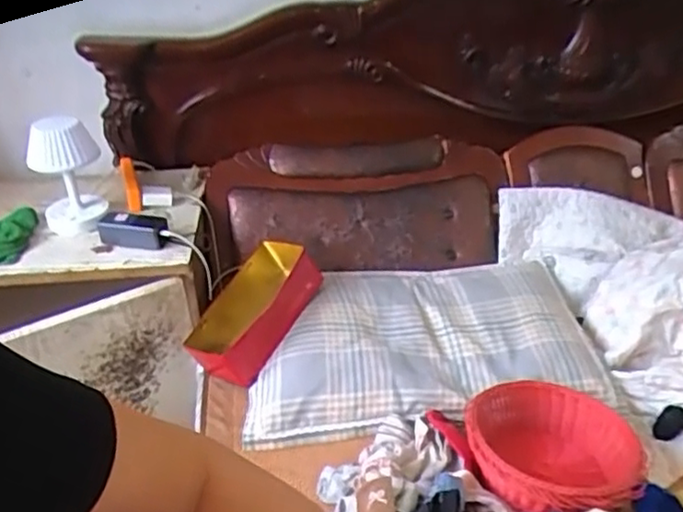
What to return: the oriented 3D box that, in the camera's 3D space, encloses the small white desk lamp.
[{"bbox_3d":[-0.559,-0.175,1.348,0.128,0.196,0.135,-18,35,-27],"label":"small white desk lamp"}]

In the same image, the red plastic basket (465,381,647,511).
[{"bbox_3d":[0.344,0.331,1.106,0.275,0.122,0.273,0,31,0],"label":"red plastic basket"}]

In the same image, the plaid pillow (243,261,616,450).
[{"bbox_3d":[0.144,0.166,1.341,0.679,0.102,0.392,-5,31,-8],"label":"plaid pillow"}]

